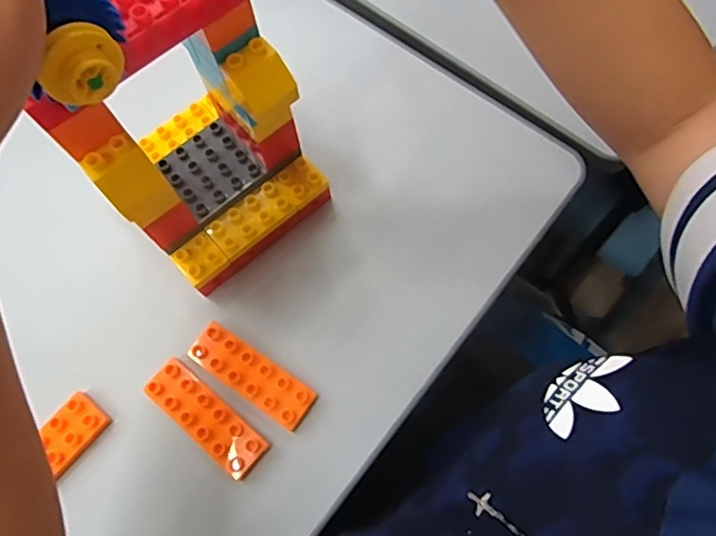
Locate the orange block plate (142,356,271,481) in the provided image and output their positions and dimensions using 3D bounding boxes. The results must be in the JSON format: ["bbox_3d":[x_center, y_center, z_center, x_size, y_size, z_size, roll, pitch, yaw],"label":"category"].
[{"bbox_3d":[-0.107,0.105,0.395,0.094,0.013,0.032,39,77,14],"label":"orange block plate"}]

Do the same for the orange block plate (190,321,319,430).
[{"bbox_3d":[-0.076,0.077,0.404,0.094,0.015,0.032,33,75,12],"label":"orange block plate"}]

